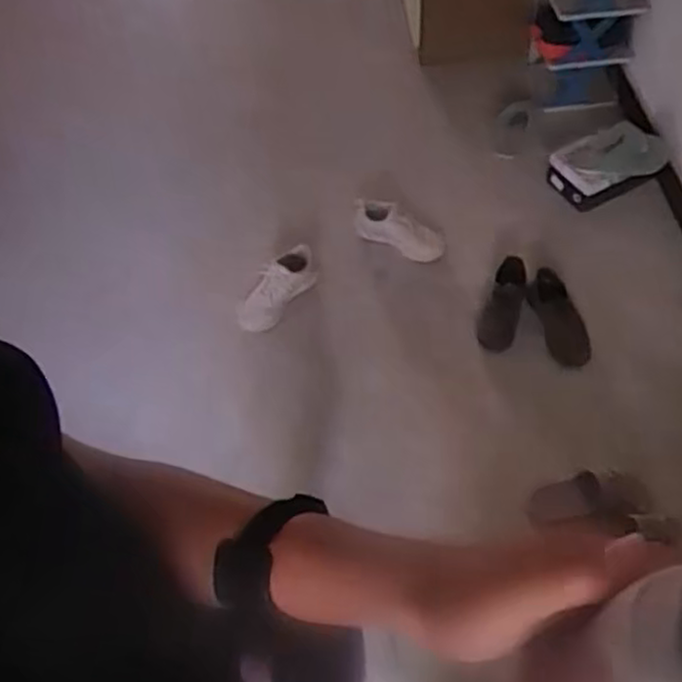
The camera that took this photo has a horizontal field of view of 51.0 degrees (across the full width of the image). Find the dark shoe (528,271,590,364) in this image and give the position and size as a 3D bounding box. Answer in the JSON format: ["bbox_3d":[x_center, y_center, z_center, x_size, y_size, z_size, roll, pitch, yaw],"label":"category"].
[{"bbox_3d":[0.555,-0.063,1.840,0.093,0.069,0.271,-15,56,-6],"label":"dark shoe"}]

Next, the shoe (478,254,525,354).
[{"bbox_3d":[0.428,-0.098,1.880,0.092,0.064,0.259,14,71,13],"label":"shoe"}]

